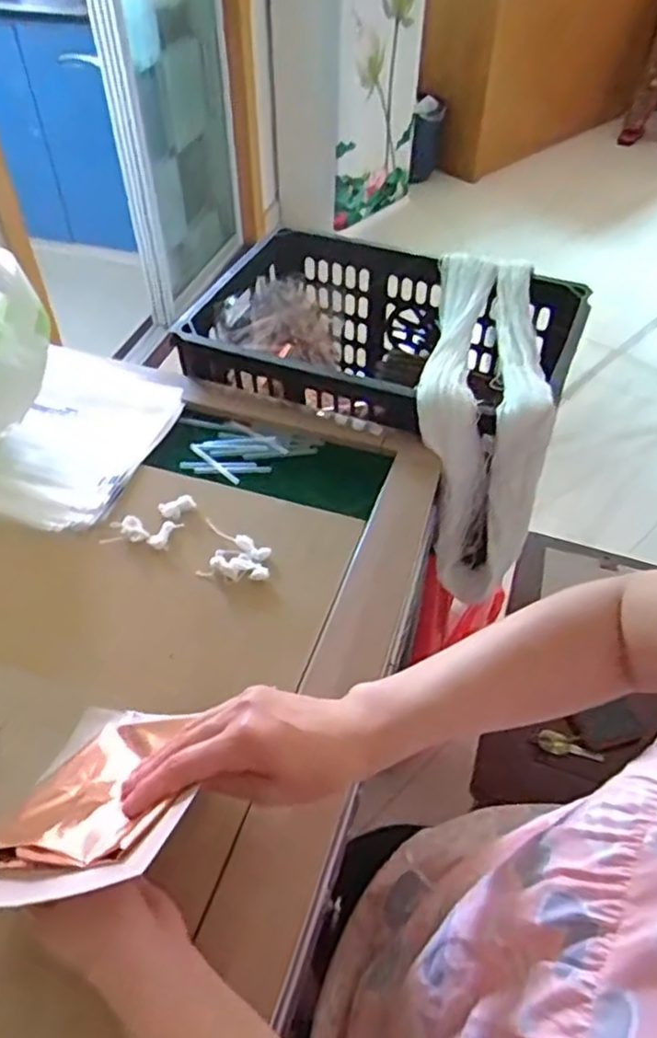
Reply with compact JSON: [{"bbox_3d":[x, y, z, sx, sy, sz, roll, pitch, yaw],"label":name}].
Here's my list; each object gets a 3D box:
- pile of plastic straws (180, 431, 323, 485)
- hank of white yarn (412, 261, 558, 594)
[{"bbox_3d":[-0.081,-0.069,0.740,0.135,0.007,0.071,5,48,2],"label":"pile of plastic straws"},{"bbox_3d":[0.167,-0.142,0.803,0.133,0.185,0.426,5,75,2],"label":"hank of white yarn"}]

